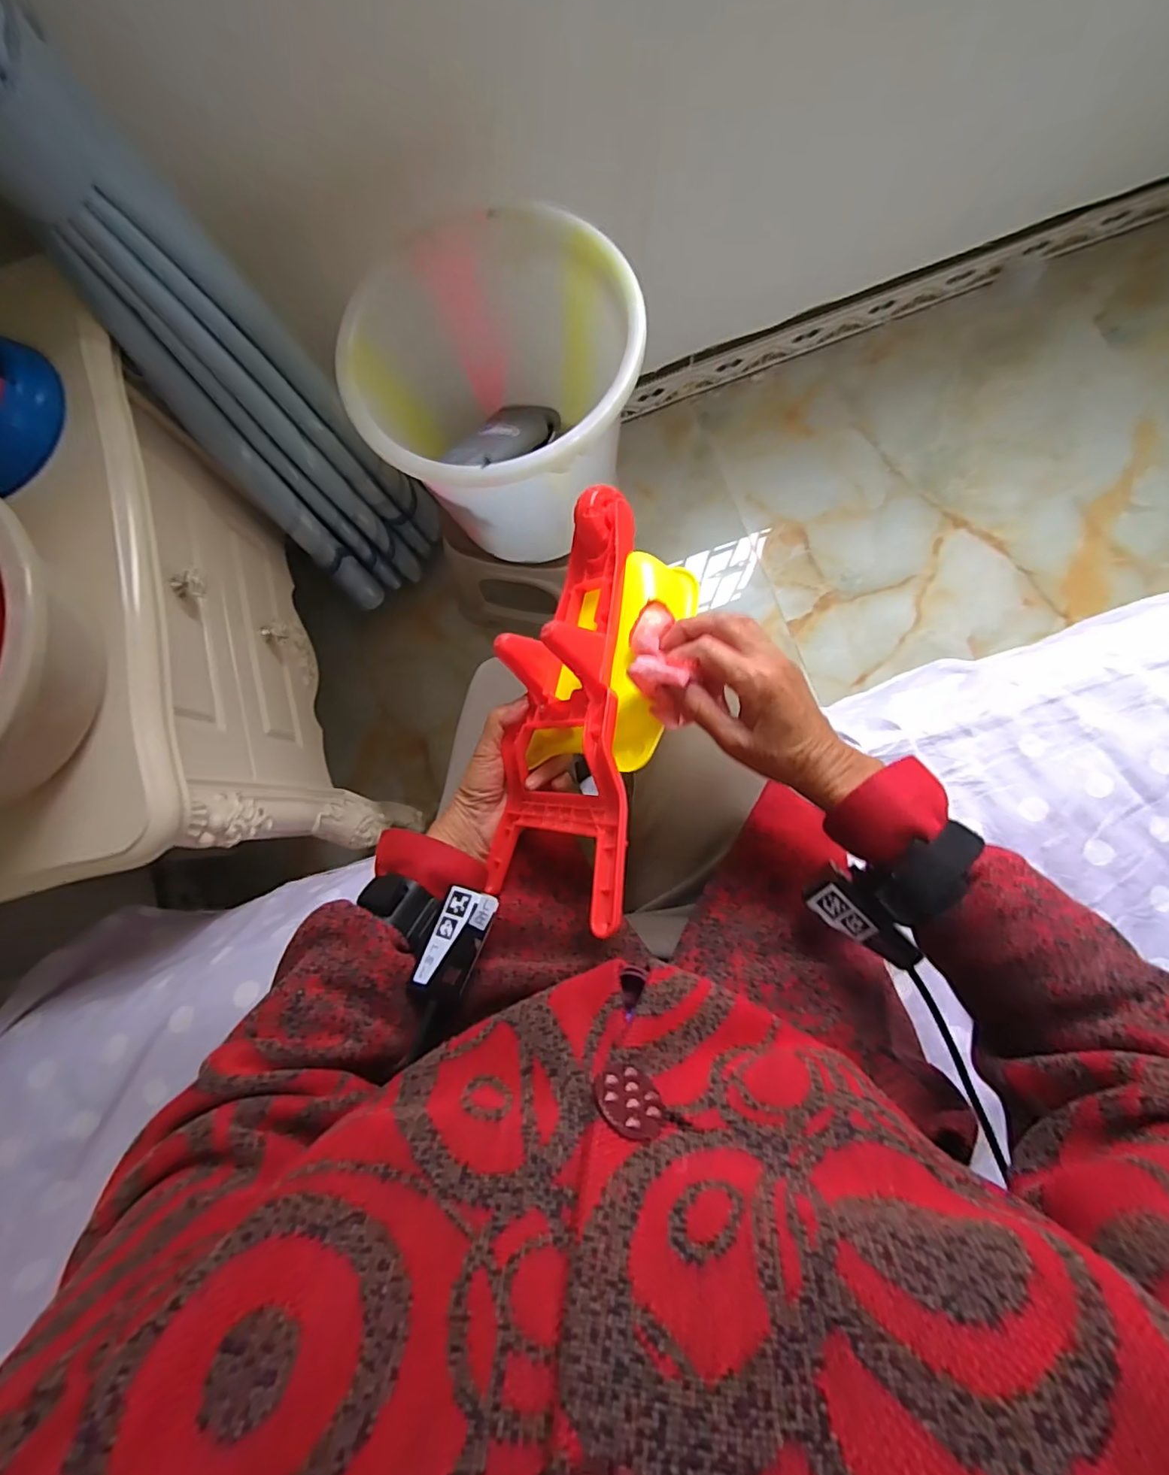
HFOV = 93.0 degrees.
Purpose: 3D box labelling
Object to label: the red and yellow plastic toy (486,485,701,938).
[{"bbox_3d":[0.003,-0.031,0.389,0.118,0.100,0.290,8,79,6],"label":"red and yellow plastic toy"}]

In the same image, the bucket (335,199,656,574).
[{"bbox_3d":[-0.097,-0.402,0.686,0.305,0.261,0.318,-1,82,4],"label":"bucket"}]

